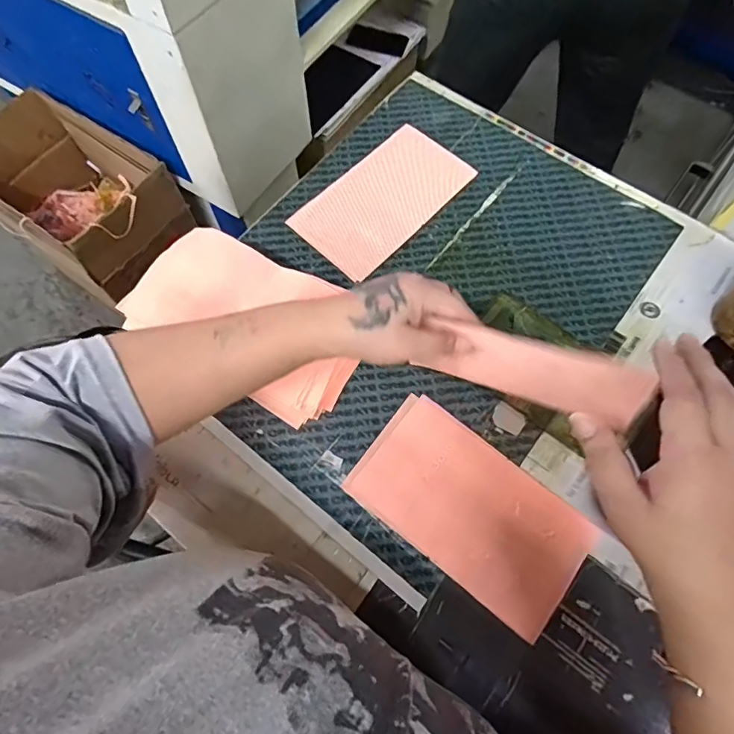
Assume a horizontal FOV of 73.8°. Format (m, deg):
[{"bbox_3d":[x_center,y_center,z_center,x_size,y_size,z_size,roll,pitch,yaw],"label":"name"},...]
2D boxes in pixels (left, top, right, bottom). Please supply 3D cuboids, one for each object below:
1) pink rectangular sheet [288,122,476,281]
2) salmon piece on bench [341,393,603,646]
[{"bbox_3d":[0.020,-0.188,0.541,0.114,0.006,0.194,40,74,14],"label":"pink rectangular sheet"},{"bbox_3d":[0.088,0.120,0.421,0.194,0.004,0.110,37,73,13],"label":"salmon piece on bench"}]

